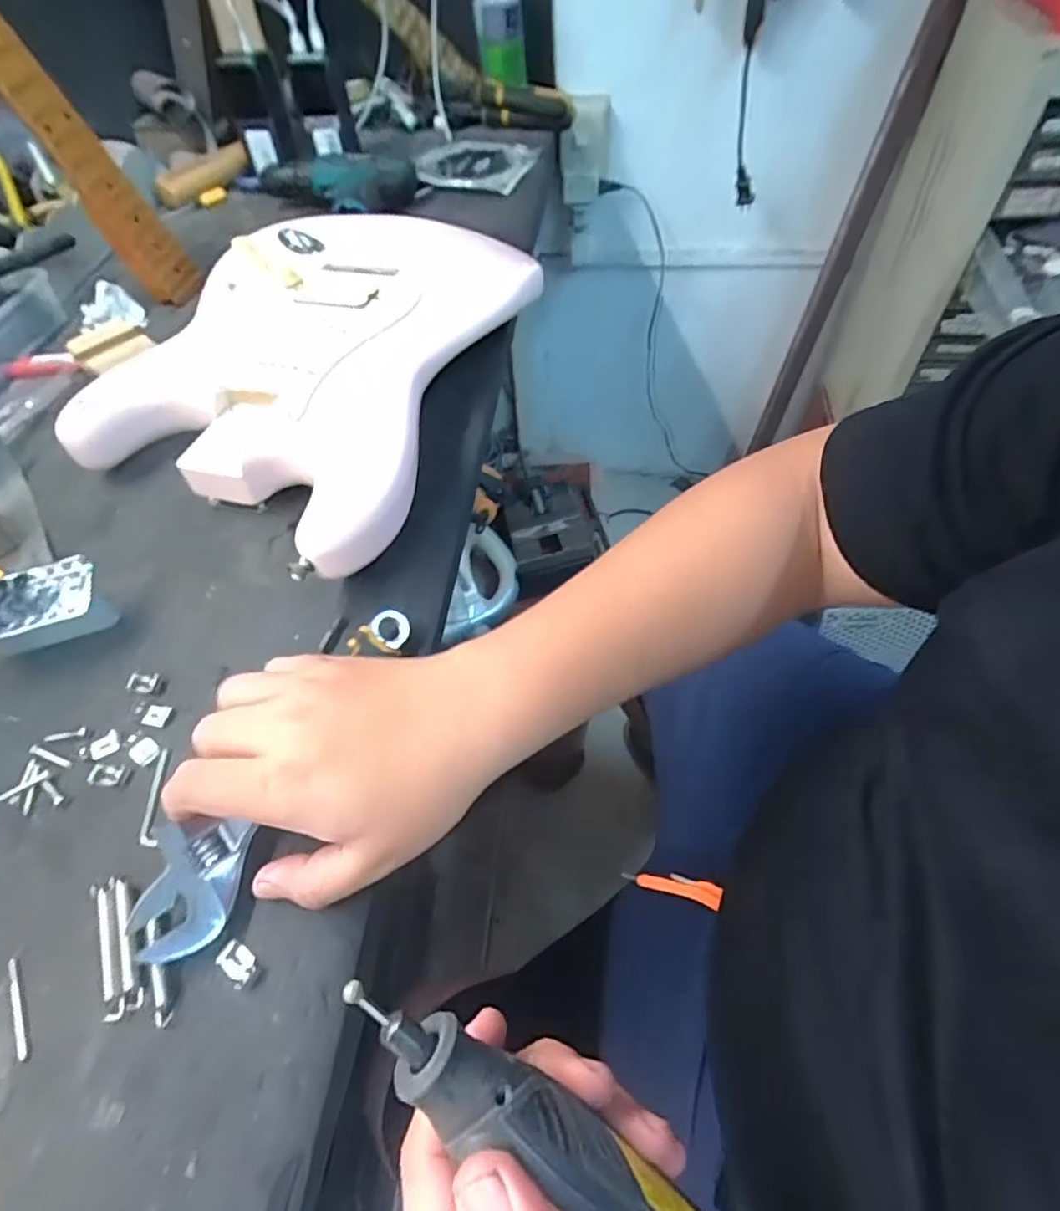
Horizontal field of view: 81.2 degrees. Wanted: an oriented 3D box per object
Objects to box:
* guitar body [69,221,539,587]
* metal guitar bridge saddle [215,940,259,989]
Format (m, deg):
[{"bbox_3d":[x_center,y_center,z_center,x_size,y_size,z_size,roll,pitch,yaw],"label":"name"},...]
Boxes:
[{"bbox_3d":[-0.177,-0.212,0.526,0.283,0.059,0.404,15,56,12],"label":"guitar body"},{"bbox_3d":[-0.135,0.165,0.285,0.020,0.004,0.014,31,61,21],"label":"metal guitar bridge saddle"}]

